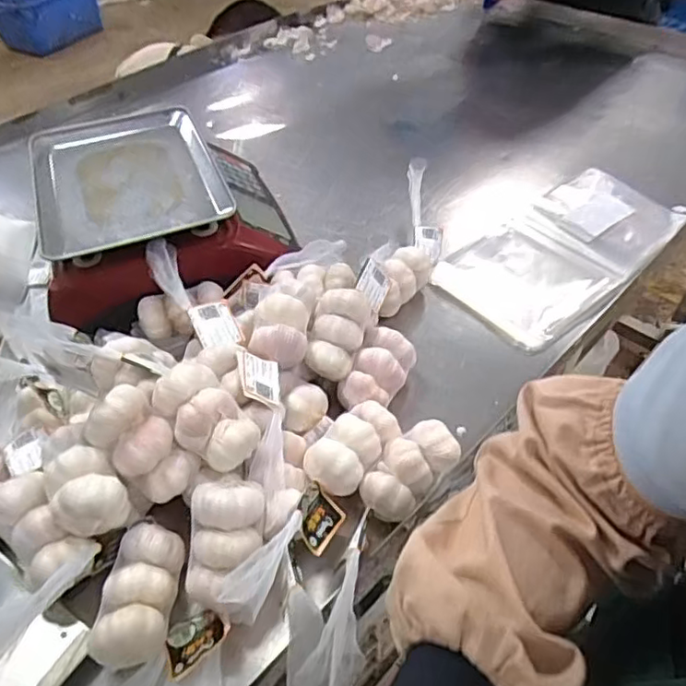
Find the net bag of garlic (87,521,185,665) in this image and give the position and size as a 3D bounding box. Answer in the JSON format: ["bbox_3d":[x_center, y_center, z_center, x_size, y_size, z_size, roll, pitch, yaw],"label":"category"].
[{"bbox_3d":[-0.177,0.221,0.536,0.060,0.058,0.116,1,47,4],"label":"net bag of garlic"}]

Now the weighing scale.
[{"bbox_3d":[-0.252,-0.200,0.857,0.320,0.113,0.364,-16,48,-11],"label":"weighing scale"}]

